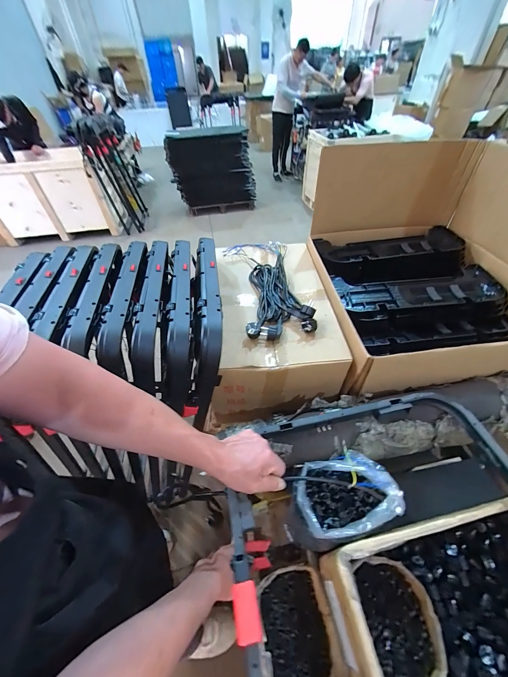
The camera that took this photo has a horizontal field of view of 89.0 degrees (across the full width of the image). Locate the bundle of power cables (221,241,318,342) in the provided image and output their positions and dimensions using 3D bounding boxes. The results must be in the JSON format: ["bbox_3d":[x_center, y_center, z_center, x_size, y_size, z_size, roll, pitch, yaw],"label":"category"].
[{"bbox_3d":[0.034,-0.181,0.772,0.198,0.052,0.455,-7,51,-5],"label":"bundle of power cables"}]

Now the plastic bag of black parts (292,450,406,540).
[{"bbox_3d":[0.170,0.288,0.486,0.179,0.058,0.126,-12,51,-9],"label":"plastic bag of black parts"}]

